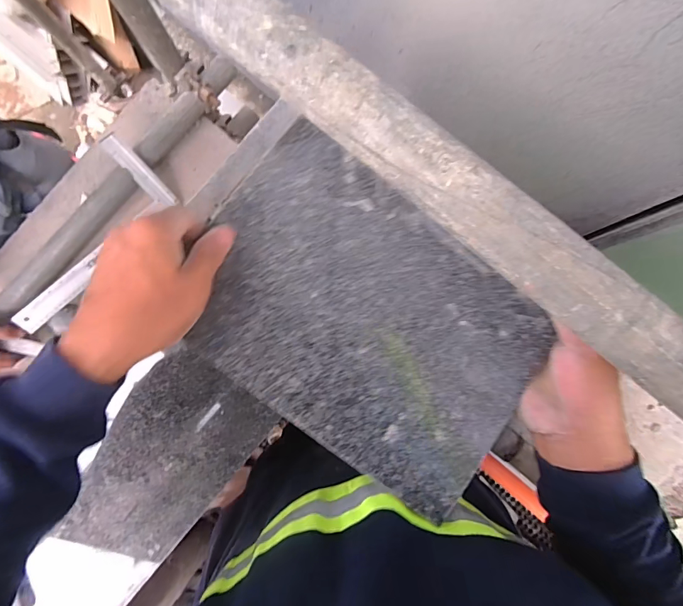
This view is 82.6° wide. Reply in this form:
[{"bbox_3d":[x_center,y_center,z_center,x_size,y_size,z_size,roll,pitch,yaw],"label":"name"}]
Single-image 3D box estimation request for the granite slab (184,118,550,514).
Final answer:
[{"bbox_3d":[0.019,0.009,0.307,0.271,0.021,0.192,37,86,3],"label":"granite slab"}]

